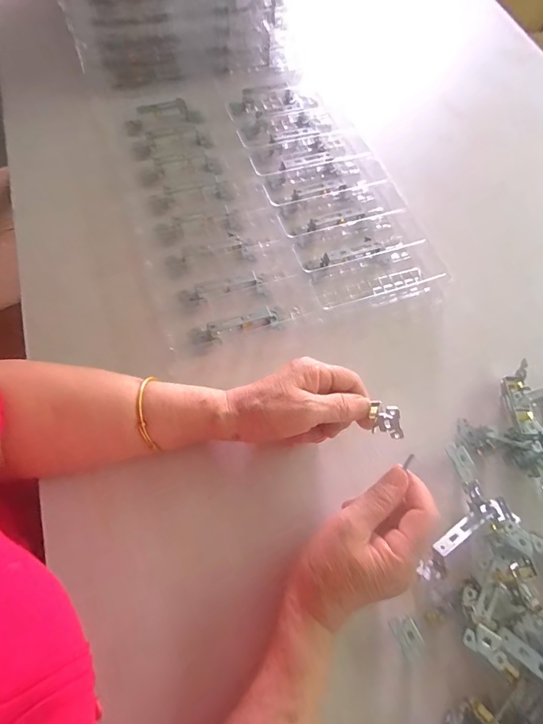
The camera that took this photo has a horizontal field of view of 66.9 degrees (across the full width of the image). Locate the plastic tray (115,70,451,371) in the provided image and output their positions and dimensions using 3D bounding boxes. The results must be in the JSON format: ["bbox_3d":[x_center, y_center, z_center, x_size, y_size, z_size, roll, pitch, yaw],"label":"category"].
[{"bbox_3d":[-0.003,-0.223,0.538,0.336,0.033,0.422,-15,68,-10],"label":"plastic tray"}]

